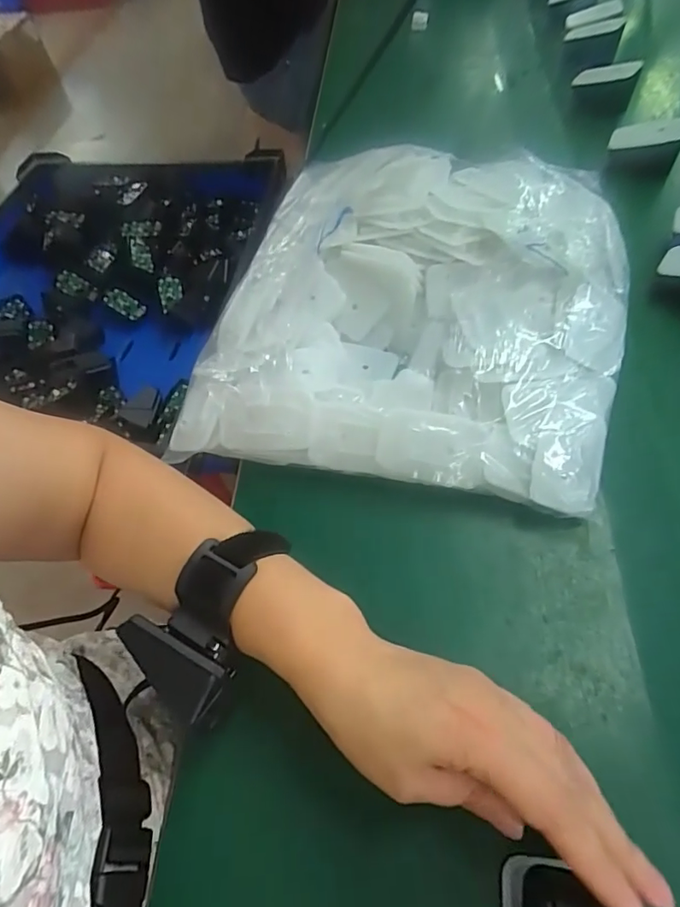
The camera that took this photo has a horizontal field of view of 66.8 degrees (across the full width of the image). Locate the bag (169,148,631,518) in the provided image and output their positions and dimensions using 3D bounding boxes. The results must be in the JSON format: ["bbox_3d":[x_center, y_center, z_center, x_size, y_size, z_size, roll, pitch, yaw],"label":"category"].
[{"bbox_3d":[0.058,-0.104,0.391,0.285,0.053,0.287,15,73,12],"label":"bag"}]

